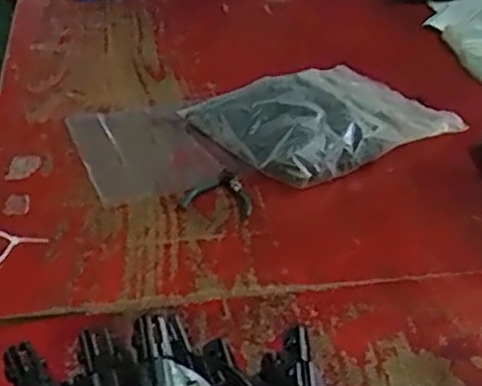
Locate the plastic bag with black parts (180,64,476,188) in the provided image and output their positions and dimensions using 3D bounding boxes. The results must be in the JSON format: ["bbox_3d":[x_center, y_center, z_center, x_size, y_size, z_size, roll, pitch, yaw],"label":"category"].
[{"bbox_3d":[0.136,-0.135,1.190,0.372,0.067,0.285,-21,41,-30],"label":"plastic bag with black parts"}]

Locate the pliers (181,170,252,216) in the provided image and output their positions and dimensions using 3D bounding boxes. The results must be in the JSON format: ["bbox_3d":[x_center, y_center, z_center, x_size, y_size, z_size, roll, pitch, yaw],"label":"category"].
[{"bbox_3d":[-0.025,-0.007,1.033,0.100,0.014,0.114,9,36,11],"label":"pliers"}]

